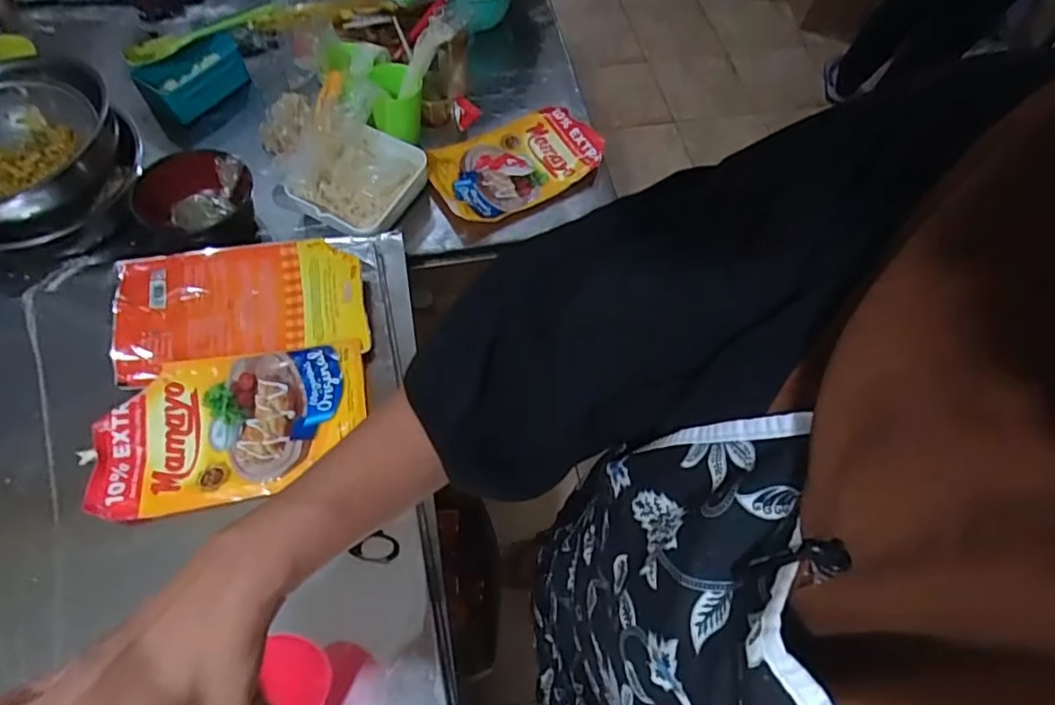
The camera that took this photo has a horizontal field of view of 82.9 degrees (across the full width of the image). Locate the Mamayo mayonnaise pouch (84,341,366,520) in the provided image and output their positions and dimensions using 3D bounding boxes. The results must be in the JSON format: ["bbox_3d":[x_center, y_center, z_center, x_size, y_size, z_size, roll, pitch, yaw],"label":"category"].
[{"bbox_3d":[-0.294,0.071,0.597,0.256,0.025,0.150,-8,63,-8],"label":"Mamayo mayonnaise pouch"}]

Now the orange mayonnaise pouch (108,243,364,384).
[{"bbox_3d":[-0.308,-0.057,0.651,0.248,0.042,0.144,-12,63,-9],"label":"orange mayonnaise pouch"}]

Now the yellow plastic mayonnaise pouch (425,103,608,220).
[{"bbox_3d":[-0.018,-0.282,0.875,0.259,0.038,0.141,-32,68,-18],"label":"yellow plastic mayonnaise pouch"}]

